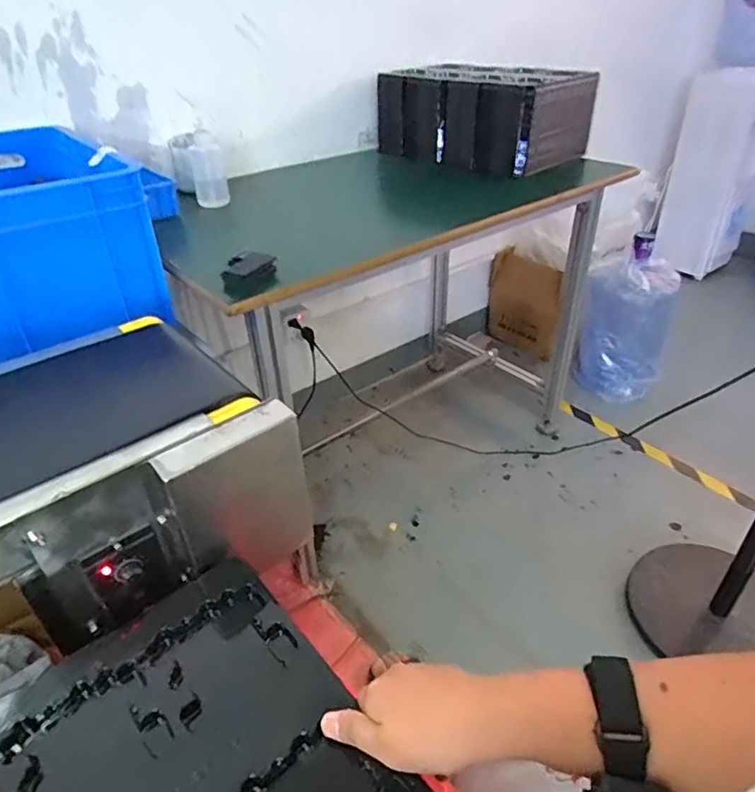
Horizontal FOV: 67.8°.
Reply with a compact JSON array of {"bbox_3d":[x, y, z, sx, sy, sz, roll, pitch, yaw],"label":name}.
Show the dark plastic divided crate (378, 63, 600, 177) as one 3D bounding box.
[{"bbox_3d":[0.238,-0.657,1.318,0.308,0.180,0.423,-30,44,-33],"label":"dark plastic divided crate"}]

